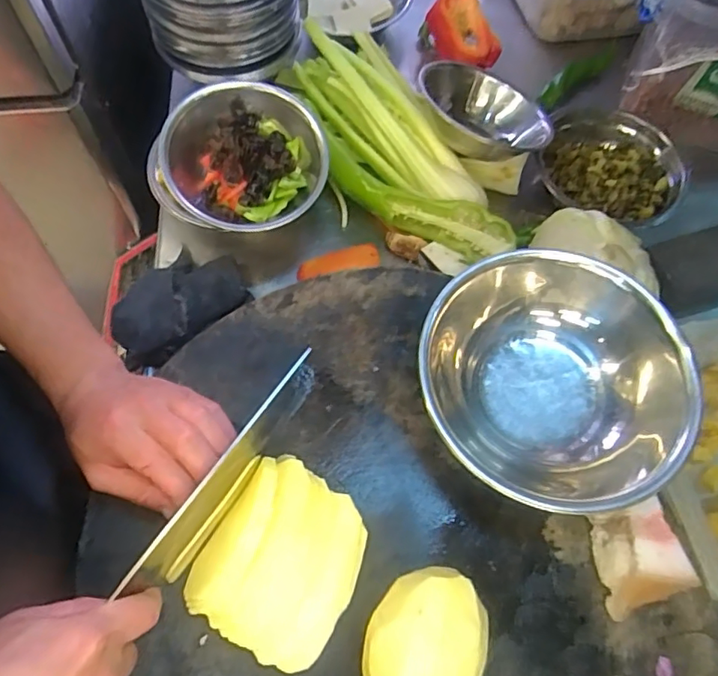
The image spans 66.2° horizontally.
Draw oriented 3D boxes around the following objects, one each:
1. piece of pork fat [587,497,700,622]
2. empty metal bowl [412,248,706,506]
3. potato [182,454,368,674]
[{"bbox_3d":[0.184,0.147,0.364,0.039,0.050,0.063,-5,65,-4],"label":"piece of pork fat"},{"bbox_3d":[0.139,0.032,0.406,0.187,0.071,0.181,1,65,-1],"label":"empty metal bowl"},{"bbox_3d":[-0.049,0.147,0.366,0.096,0.034,0.110,30,67,12],"label":"potato"}]

